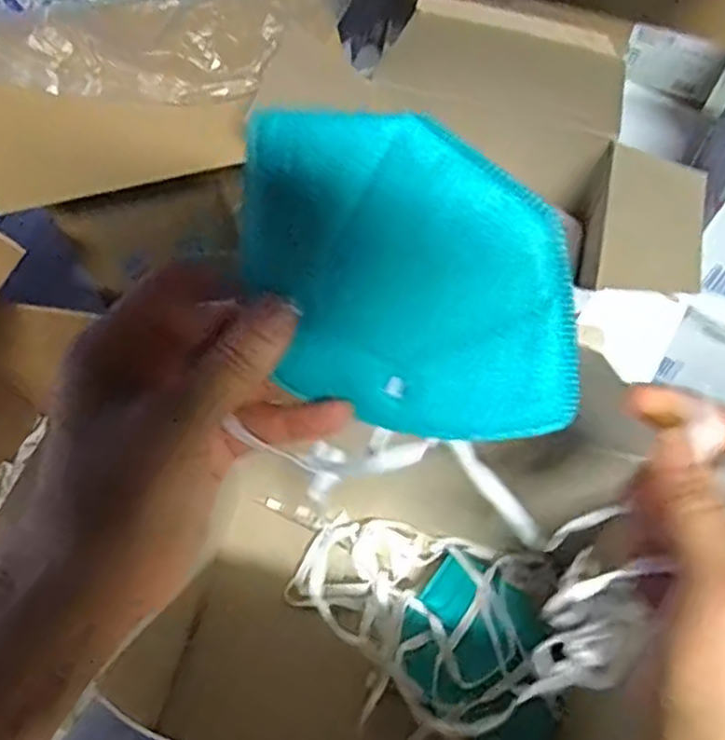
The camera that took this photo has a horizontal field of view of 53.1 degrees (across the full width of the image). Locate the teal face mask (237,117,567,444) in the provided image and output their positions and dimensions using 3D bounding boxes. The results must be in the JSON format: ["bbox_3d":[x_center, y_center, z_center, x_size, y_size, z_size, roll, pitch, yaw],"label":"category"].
[{"bbox_3d":[0.015,-0.030,0.246,0.112,0.005,0.103,7,107,10],"label":"teal face mask"}]

